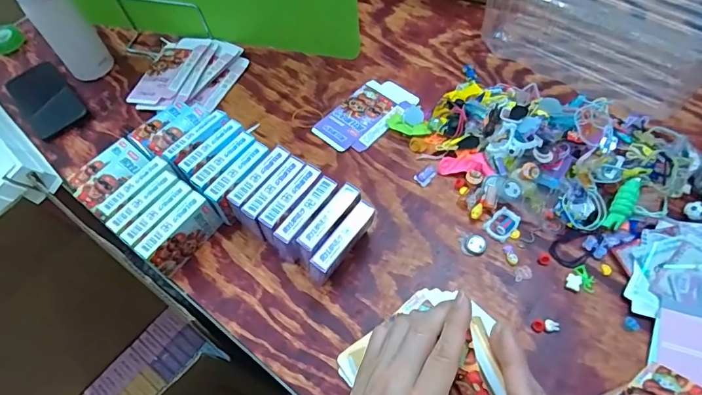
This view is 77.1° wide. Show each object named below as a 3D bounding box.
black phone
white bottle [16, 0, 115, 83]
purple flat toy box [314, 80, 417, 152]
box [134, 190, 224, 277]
[{"bbox_3d":[-0.476,-0.156,0.688,0.076,0.014,0.155,-38,64,-18],"label":"black phone"},{"bbox_3d":[-0.432,-0.264,0.656,0.067,0.192,0.073,-34,63,-17],"label":"white bottle"},{"bbox_3d":[0.021,-0.124,0.653,0.150,0.006,0.088,-41,65,-19],"label":"purple flat toy box"},{"bbox_3d":[-0.199,0.045,0.522,0.024,0.067,0.092,31,65,20],"label":"box"}]

